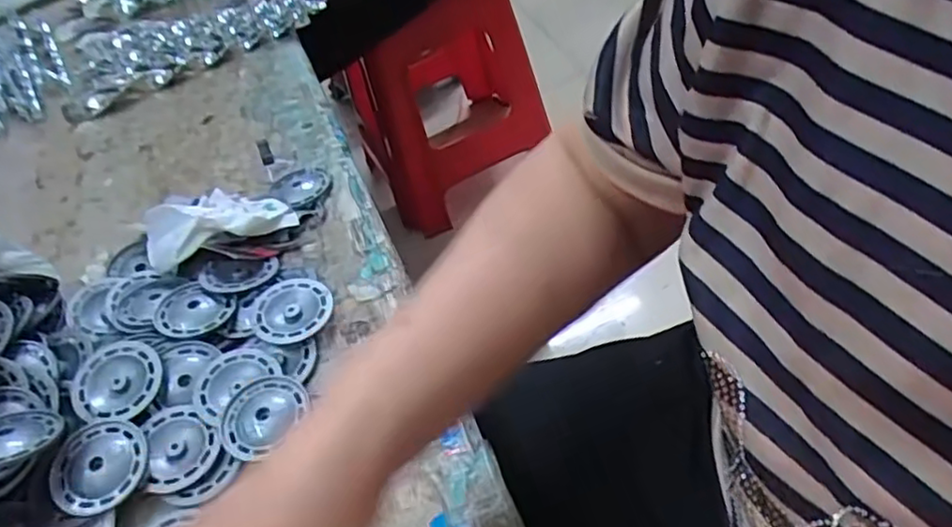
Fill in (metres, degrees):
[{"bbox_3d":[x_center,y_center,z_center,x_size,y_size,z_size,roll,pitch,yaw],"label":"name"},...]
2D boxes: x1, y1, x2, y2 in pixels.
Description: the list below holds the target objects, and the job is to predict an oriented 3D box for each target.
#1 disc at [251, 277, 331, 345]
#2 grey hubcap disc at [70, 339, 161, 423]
[{"bbox_3d":[-0.130,0.033,0.478,0.056,0.010,0.056,-8,48,9],"label":"disc"},{"bbox_3d":[-0.237,0.077,0.446,0.054,0.012,0.056,-3,46,4],"label":"grey hubcap disc"}]

